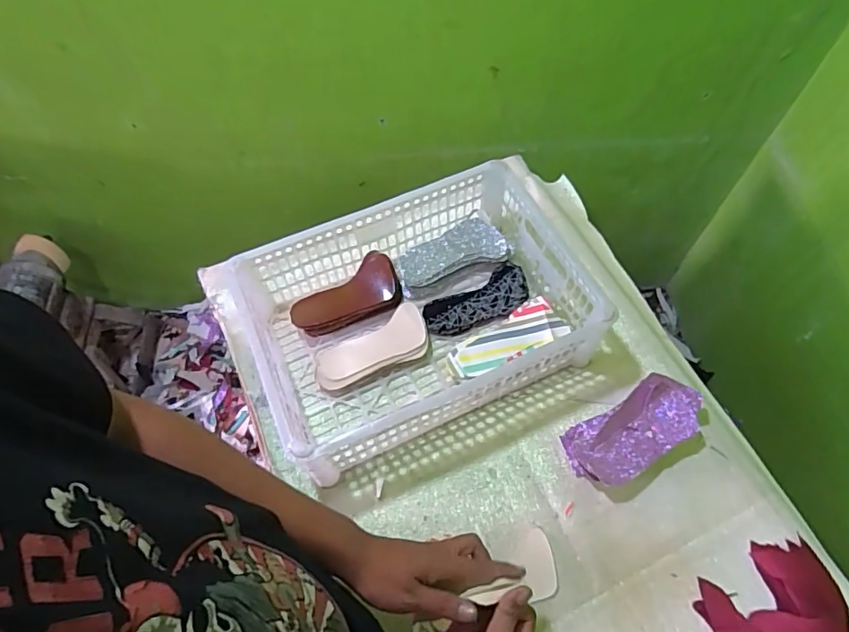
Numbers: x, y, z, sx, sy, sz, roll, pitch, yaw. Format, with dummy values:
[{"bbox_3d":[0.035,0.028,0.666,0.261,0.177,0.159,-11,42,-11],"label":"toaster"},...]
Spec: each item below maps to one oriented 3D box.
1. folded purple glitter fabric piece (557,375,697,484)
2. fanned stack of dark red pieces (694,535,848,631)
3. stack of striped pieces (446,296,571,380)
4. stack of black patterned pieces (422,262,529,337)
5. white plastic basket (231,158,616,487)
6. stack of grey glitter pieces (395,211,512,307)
[{"bbox_3d":[0.282,0.152,0.692,0.186,0.056,0.095,-27,63,-13],"label":"folded purple glitter fabric piece"},{"bbox_3d":[0.406,0.346,0.598,0.158,0.032,0.155,1,61,2],"label":"fanned stack of dark red pieces"},{"bbox_3d":[0.119,0.042,0.763,0.176,0.043,0.076,-25,63,-12],"label":"stack of striped pieces"},{"bbox_3d":[0.082,-0.021,0.810,0.172,0.027,0.081,-25,63,-12],"label":"stack of black patterned pieces"},{"bbox_3d":[-0.026,0.007,0.743,0.473,0.143,0.334,-23,62,-11],"label":"white plastic basket"},{"bbox_3d":[0.043,-0.092,0.831,0.180,0.065,0.087,-25,63,-12],"label":"stack of grey glitter pieces"}]

